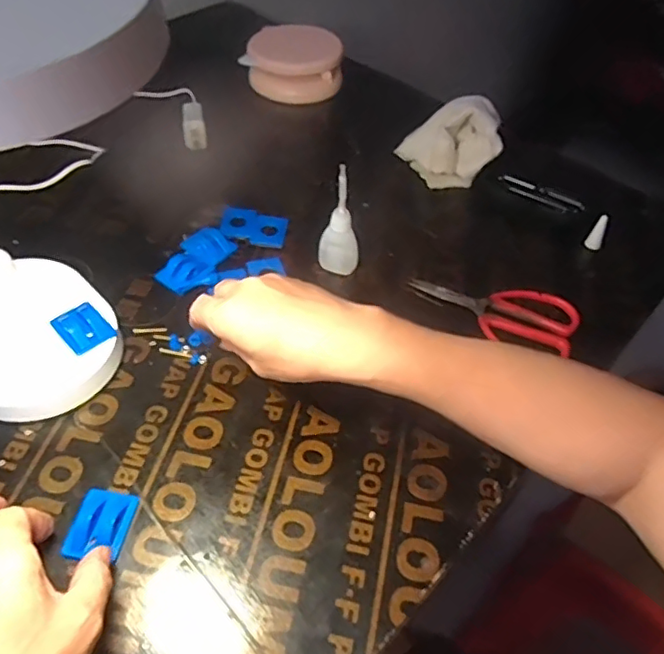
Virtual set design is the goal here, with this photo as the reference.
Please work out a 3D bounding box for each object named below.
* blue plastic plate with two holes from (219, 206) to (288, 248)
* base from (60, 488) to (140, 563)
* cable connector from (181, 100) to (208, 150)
[{"bbox_3d":[-0.077,-0.099,0.575,0.069,0.007,0.042,16,50,10],"label":"blue plastic plate with two holes"},{"bbox_3d":[-0.146,0.124,0.367,0.034,0.009,0.045,7,49,3],"label":"base"},{"bbox_3d":[-0.156,-0.228,0.654,0.025,0.052,0.014,-8,8,-10],"label":"cable connector"}]

